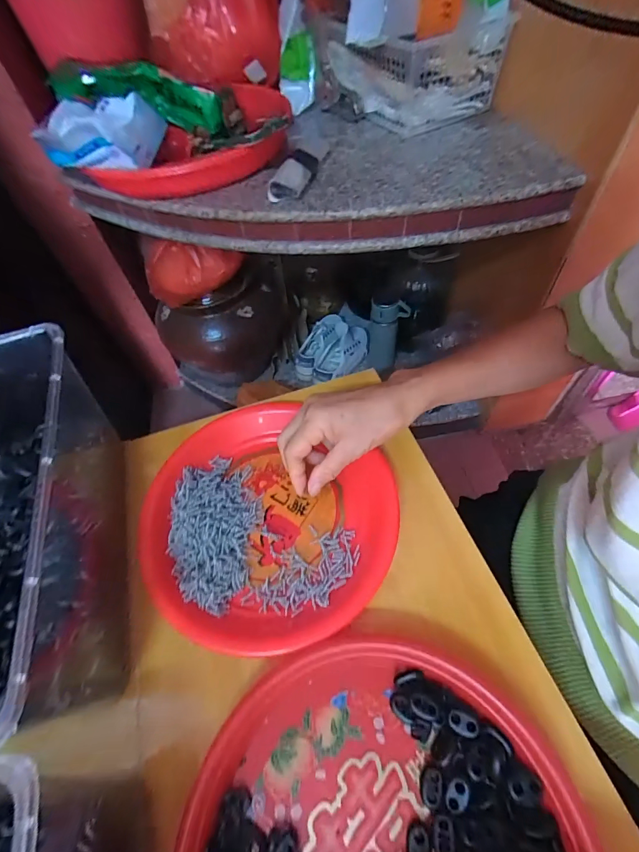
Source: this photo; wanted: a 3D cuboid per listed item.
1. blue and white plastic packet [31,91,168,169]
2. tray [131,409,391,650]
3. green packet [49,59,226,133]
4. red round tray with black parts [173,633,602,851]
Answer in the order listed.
[{"bbox_3d":[-0.288,-0.387,0.487,0.143,0.065,0.077,11,58,13],"label":"blue and white plastic packet"},{"bbox_3d":[-0.053,0.082,0.346,0.224,0.034,0.213,-2,60,3],"label":"tray"},{"bbox_3d":[-0.277,-0.498,0.565,0.271,0.077,0.031,12,58,14],"label":"green packet"},{"bbox_3d":[0.032,0.257,0.219,0.220,0.038,0.233,-2,60,3],"label":"red round tray with black parts"}]

